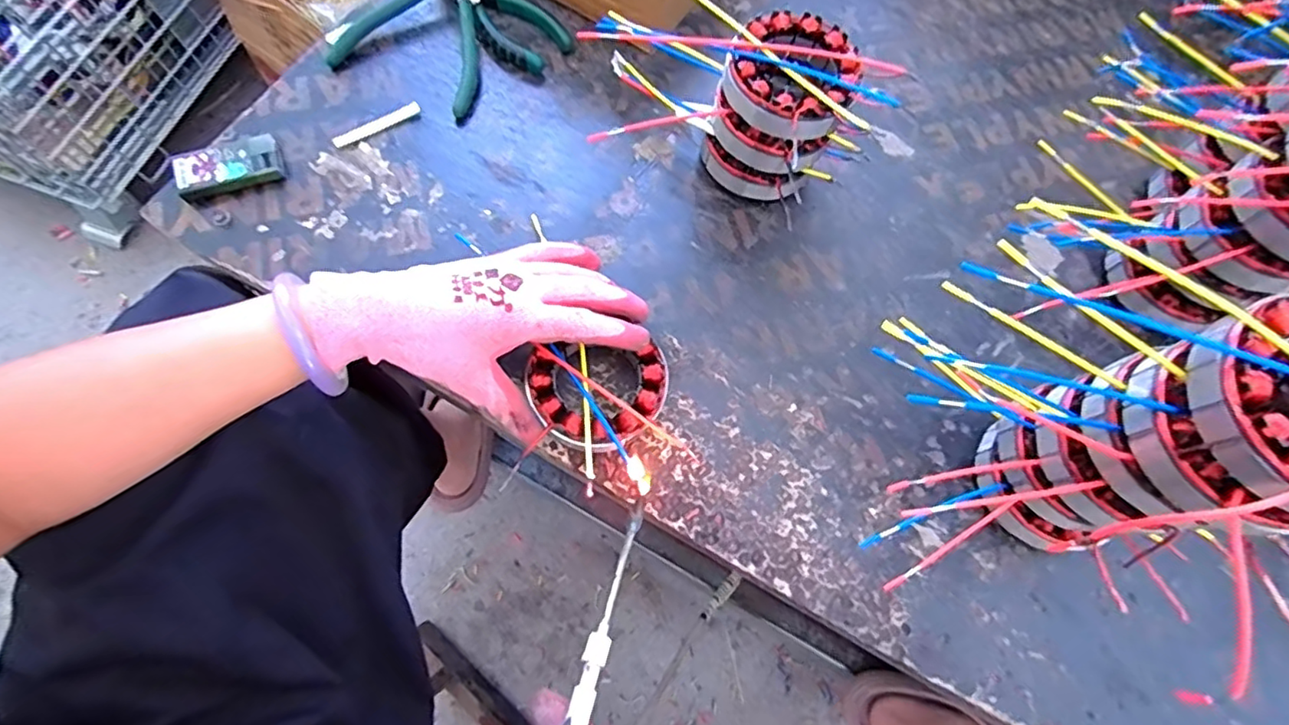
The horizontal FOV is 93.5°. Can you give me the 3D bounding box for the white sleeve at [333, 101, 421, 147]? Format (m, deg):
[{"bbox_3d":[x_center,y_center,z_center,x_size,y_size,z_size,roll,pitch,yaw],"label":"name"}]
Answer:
[{"bbox_3d":[-0.203,-0.181,0.460,0.068,0.004,0.011,-31,75,-14],"label":"white sleeve"}]

